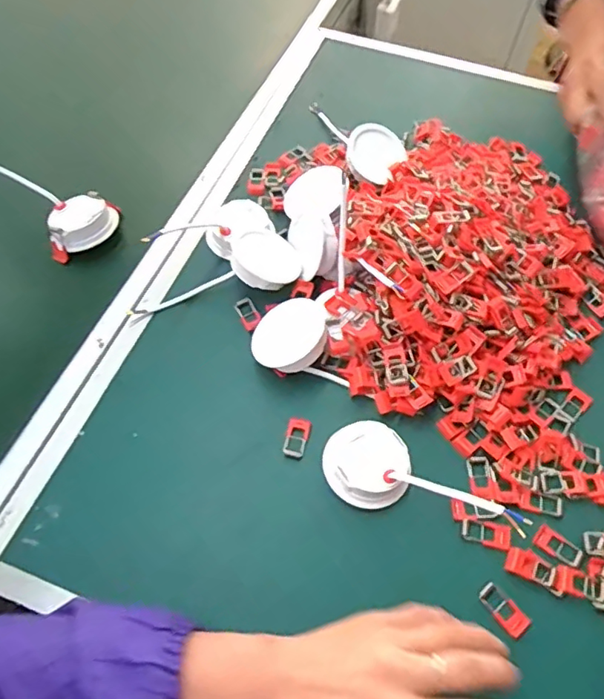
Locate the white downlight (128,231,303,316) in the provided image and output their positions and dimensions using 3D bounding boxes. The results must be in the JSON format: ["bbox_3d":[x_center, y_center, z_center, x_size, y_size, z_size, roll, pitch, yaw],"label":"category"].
[{"bbox_3d":[-0.074,-0.061,0.536,0.174,0.035,0.064,-30,65,-19],"label":"white downlight"}]

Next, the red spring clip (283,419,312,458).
[{"bbox_3d":[-0.004,0.076,0.471,0.020,0.004,0.033,13,59,5],"label":"red spring clip"}]

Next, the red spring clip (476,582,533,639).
[{"bbox_3d":[0.151,0.193,0.408,0.019,0.008,0.038,-32,65,-20],"label":"red spring clip"}]

